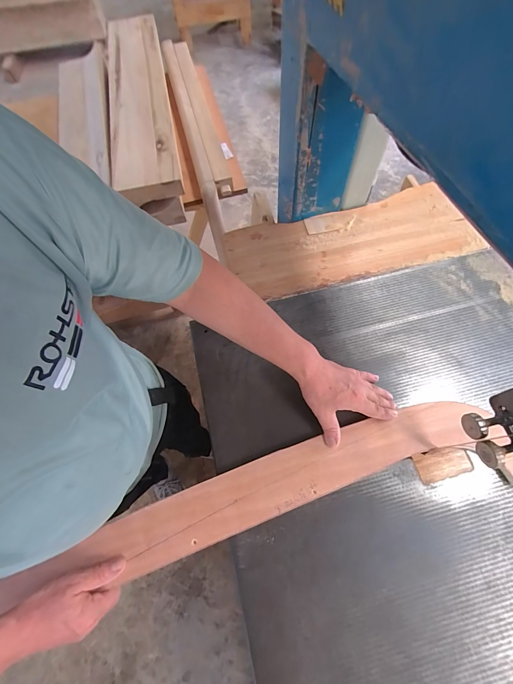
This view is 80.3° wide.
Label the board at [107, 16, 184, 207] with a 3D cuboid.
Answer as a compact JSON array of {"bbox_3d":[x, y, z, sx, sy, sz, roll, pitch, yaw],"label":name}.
[{"bbox_3d":[-0.337,-0.694,0.867,0.169,0.046,0.756,-13,66,-2],"label":"board"}]

